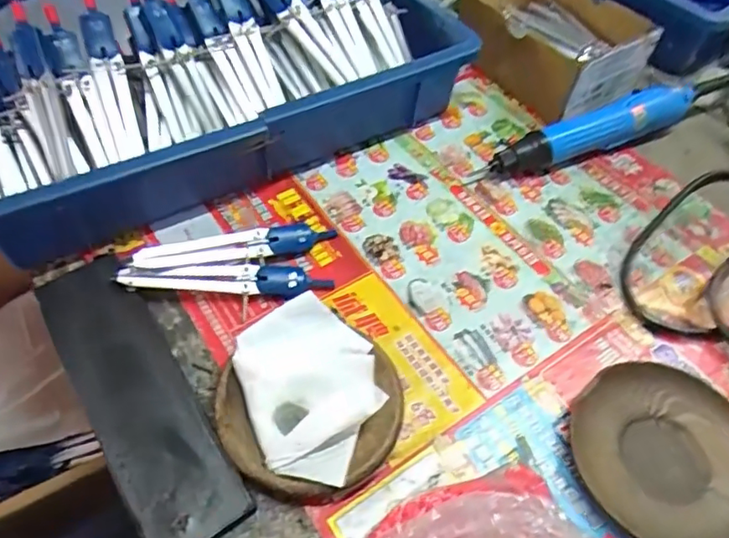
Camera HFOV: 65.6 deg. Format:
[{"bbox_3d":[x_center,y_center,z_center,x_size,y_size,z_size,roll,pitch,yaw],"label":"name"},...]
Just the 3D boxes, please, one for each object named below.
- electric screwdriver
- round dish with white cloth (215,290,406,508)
[{"bbox_3d":[0.199,-0.119,0.503,0.216,0.042,0.029,-20,56,-17],"label":"electric screwdriver"},{"bbox_3d":[-0.034,0.077,0.344,0.108,0.034,0.111,1,52,-2],"label":"round dish with white cloth"}]

